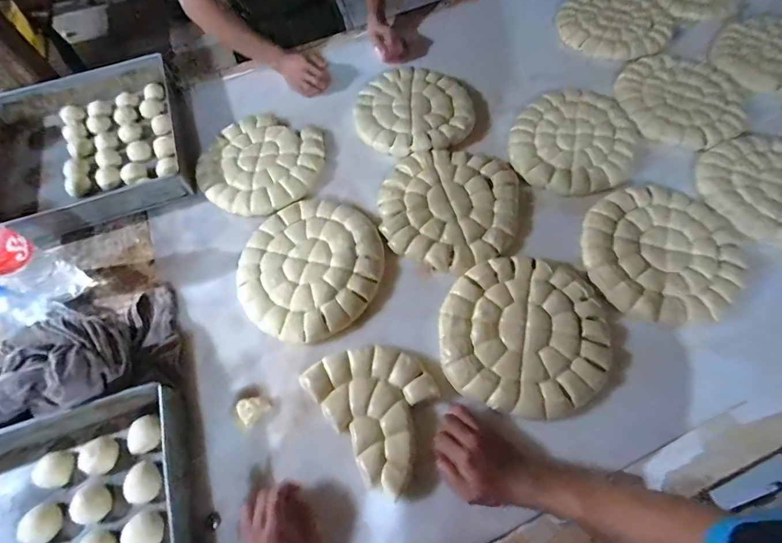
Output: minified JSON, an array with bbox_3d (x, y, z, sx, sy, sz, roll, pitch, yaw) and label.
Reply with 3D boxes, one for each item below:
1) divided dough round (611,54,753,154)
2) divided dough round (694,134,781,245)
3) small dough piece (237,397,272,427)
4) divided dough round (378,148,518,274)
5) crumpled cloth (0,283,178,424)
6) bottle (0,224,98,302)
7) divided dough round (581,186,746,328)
[{"bbox_3d":[0.639,-0.375,0.815,0.246,0.045,0.252,-1,63,3],"label":"divided dough round"},{"bbox_3d":[0.727,-0.156,0.703,0.270,0.032,0.249,-25,64,-9],"label":"divided dough round"},{"bbox_3d":[-0.209,0.208,0.566,0.036,0.023,0.042,40,72,21],"label":"small dough piece"},{"bbox_3d":[0.110,-0.131,0.712,0.255,0.023,0.261,-1,63,3],"label":"divided dough round"},{"bbox_3d":[-0.476,0.117,0.565,0.241,0.111,0.189,-20,63,-7],"label":"crumpled cloth"},{"bbox_3d":[-0.595,-0.014,0.588,0.063,0.214,0.078,22,66,14],"label":"bottle"},{"bbox_3d":[0.472,-0.041,0.653,0.261,0.032,0.254,-1,63,3],"label":"divided dough round"}]

